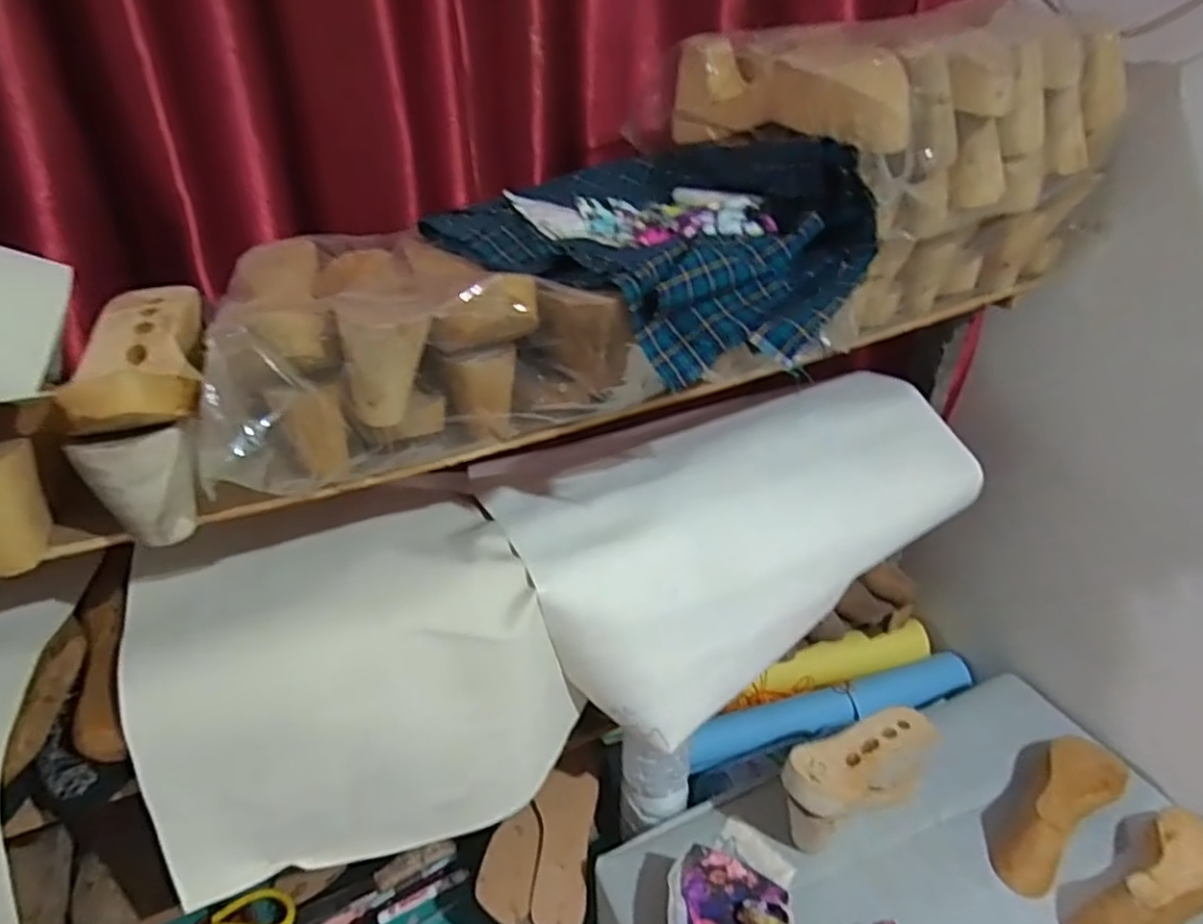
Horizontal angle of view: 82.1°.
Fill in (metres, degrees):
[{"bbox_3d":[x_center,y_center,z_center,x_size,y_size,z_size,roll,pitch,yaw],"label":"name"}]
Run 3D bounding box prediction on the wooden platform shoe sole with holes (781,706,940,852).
[{"bbox_3d":[0.302,0.362,0.814,0.230,0.111,0.080,-16,34,-25],"label":"wooden platform shoe sole with holes"}]

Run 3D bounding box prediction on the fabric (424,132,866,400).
[{"bbox_3d":[0.040,-0.196,0.593,0.243,0.125,0.351,-27,40,-37],"label":"fabric"}]

